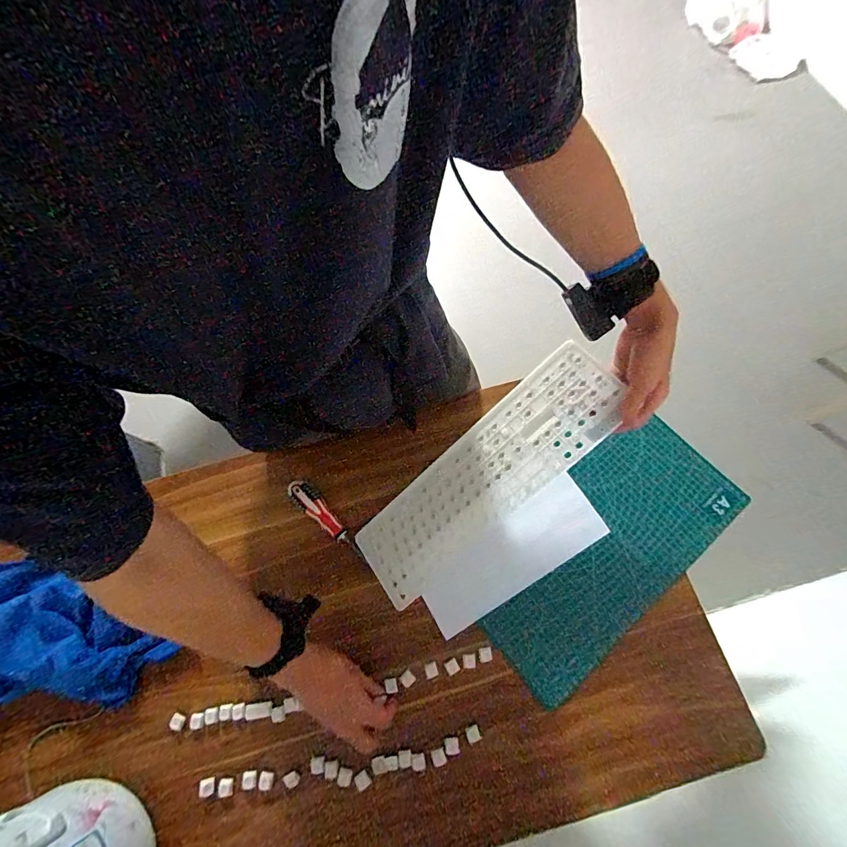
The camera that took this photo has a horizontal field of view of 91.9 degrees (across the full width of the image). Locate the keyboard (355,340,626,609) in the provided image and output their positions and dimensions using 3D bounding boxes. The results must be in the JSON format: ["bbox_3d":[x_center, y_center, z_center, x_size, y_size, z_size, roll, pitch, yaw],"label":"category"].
[{"bbox_3d":[0.084,0.074,0.581,0.427,0.029,0.131,-44,74,8],"label":"keyboard"}]

